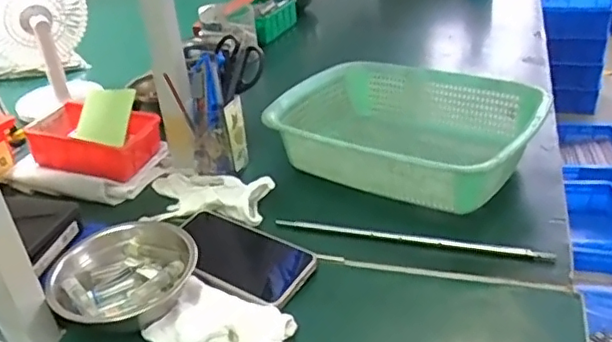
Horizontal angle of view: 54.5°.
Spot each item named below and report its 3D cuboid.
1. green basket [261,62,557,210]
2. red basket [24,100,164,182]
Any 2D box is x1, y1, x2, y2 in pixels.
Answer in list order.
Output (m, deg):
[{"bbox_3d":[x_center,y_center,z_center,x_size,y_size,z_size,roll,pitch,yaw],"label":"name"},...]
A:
[{"bbox_3d":[0.116,-0.040,0.695,0.283,0.087,0.206,14,36,30],"label":"green basket"},{"bbox_3d":[-0.263,-0.036,0.757,0.148,0.065,0.101,6,33,18],"label":"red basket"}]

